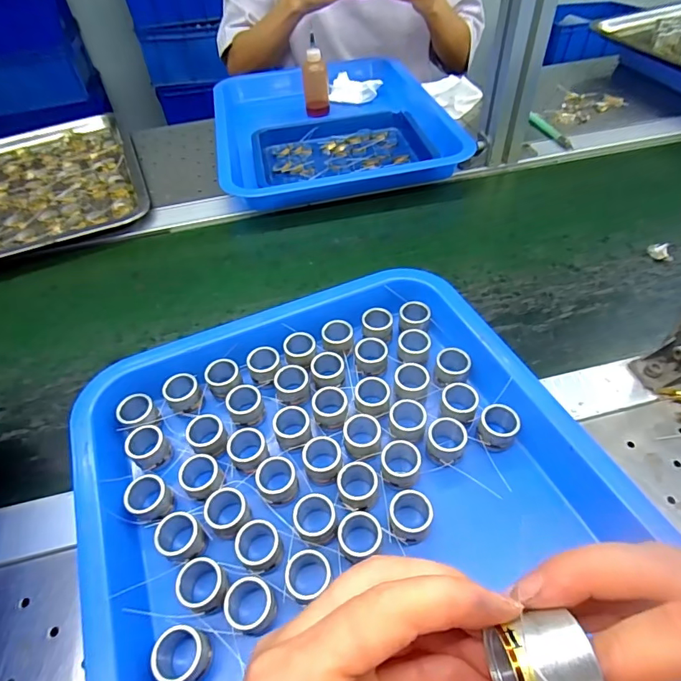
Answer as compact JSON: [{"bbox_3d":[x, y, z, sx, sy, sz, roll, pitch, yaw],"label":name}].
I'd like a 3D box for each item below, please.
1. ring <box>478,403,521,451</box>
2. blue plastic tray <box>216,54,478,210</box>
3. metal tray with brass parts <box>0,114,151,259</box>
[{"bbox_3d":[0.106,0.059,0.305,0.024,0.017,0.025,-2,50,2],"label":"ring"},{"bbox_3d":[-0.023,-0.333,0.653,0.300,0.040,0.411,-11,50,-6],"label":"blue plastic tray"},{"bbox_3d":[-0.393,-0.201,0.580,0.243,0.023,0.315,-23,53,-15],"label":"metal tray with brass parts"}]

